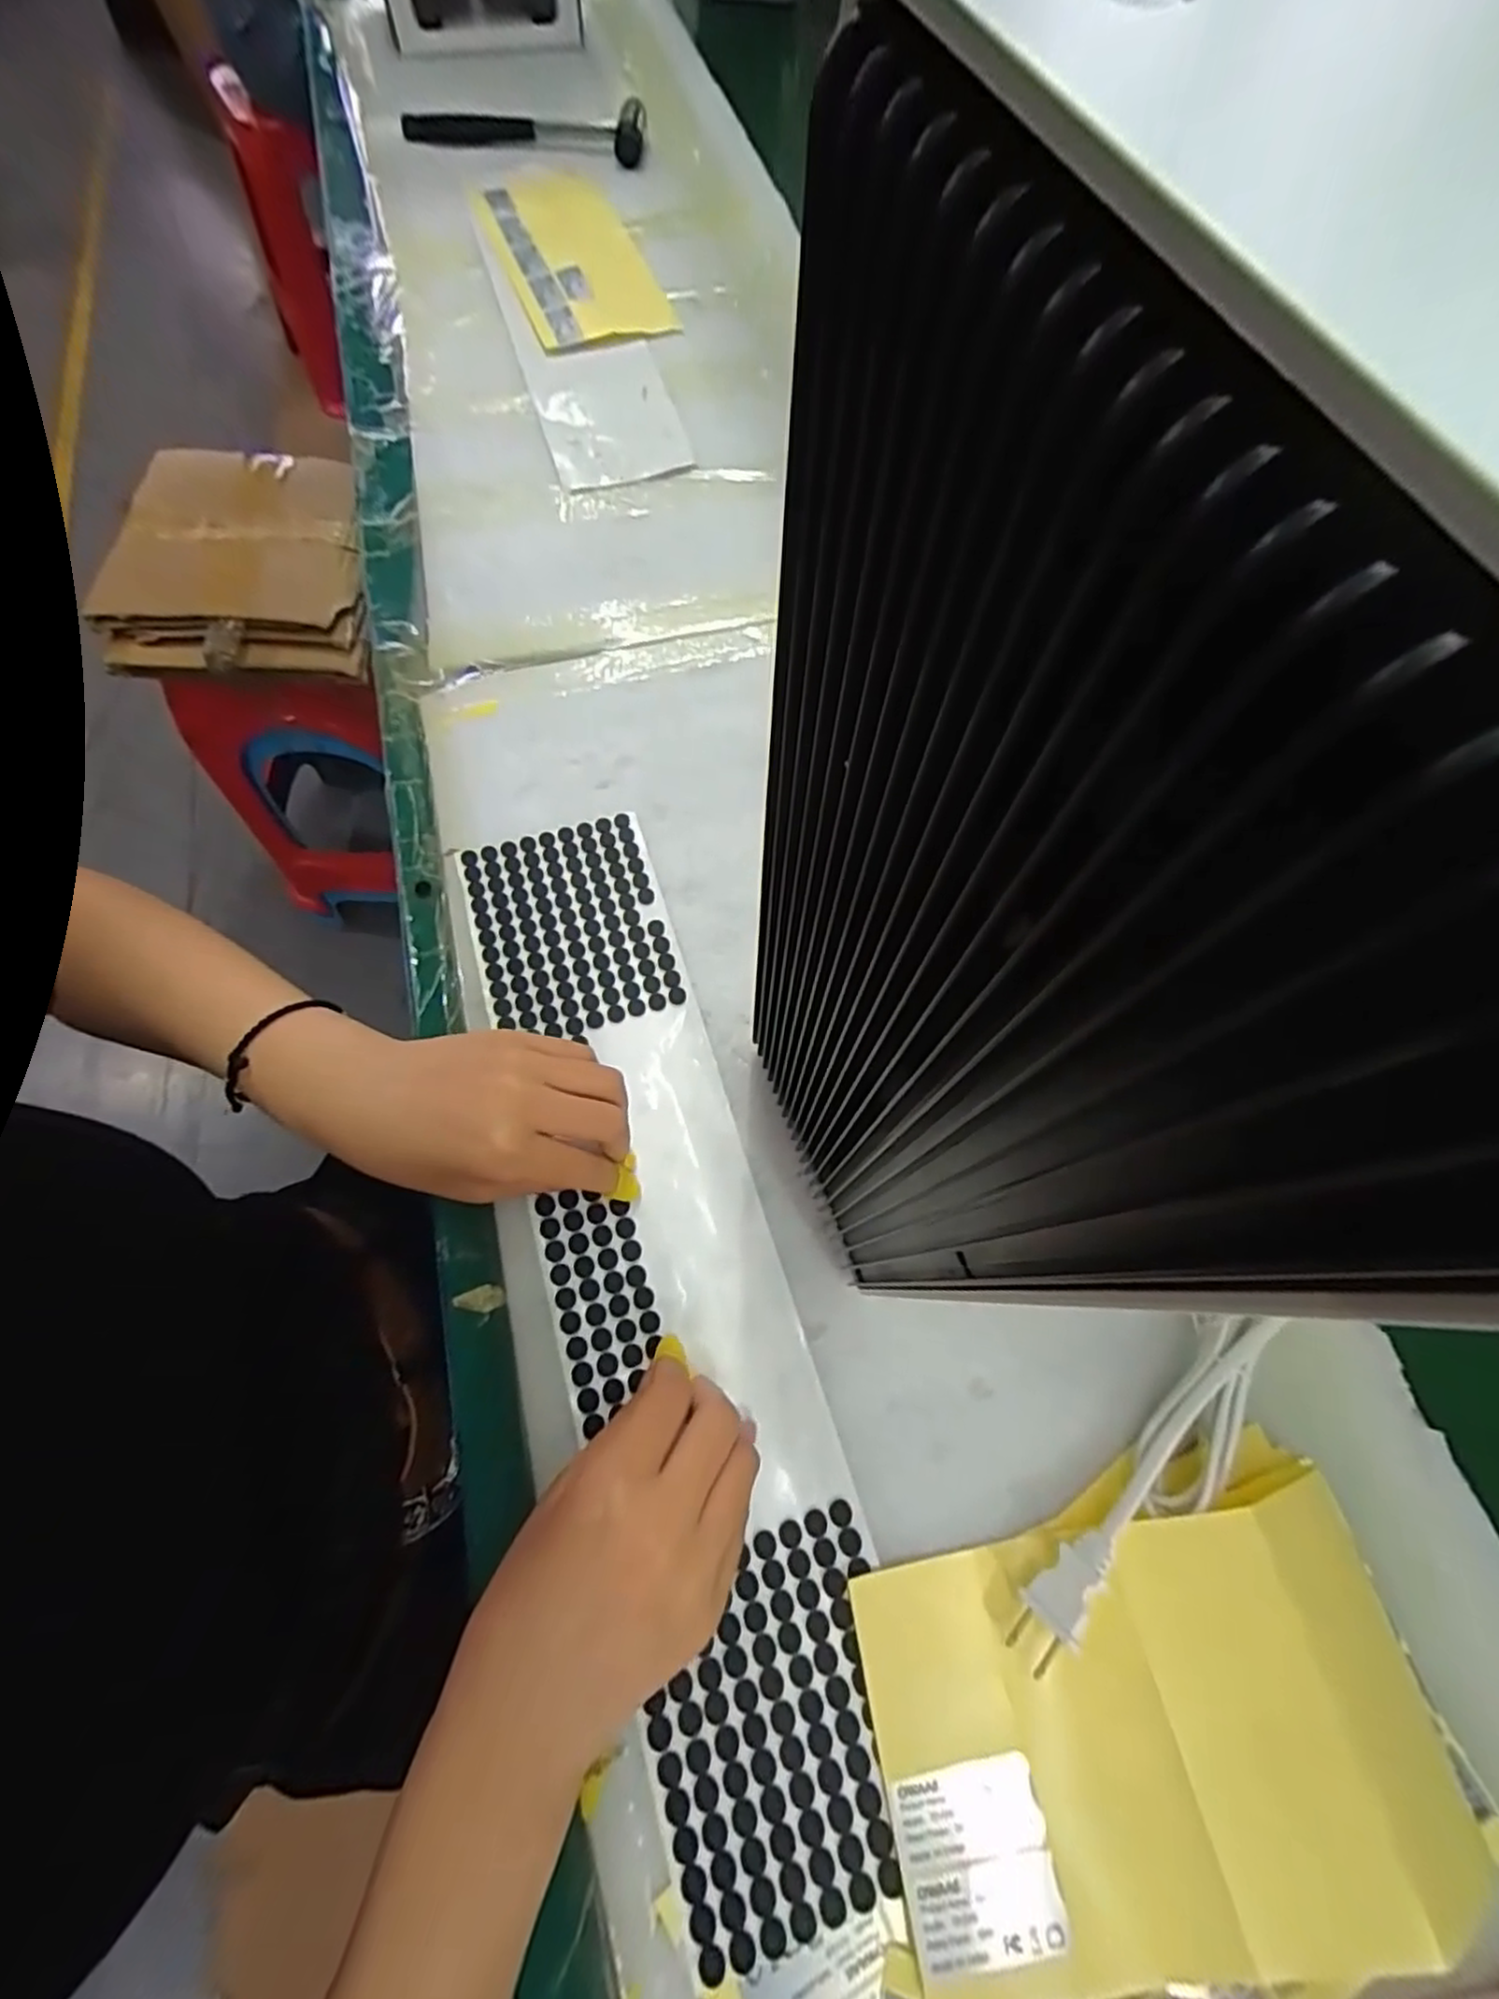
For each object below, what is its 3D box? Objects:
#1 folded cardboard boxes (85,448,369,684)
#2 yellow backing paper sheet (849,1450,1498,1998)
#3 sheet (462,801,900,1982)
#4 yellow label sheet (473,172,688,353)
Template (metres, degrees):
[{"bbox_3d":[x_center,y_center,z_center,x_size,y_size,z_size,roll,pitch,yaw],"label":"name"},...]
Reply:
[{"bbox_3d":[-0.560,-0.505,0.816,0.254,0.060,0.315,-1,69,-7],"label":"folded cardboard boxes"},{"bbox_3d":[0.146,0.271,0.267,0.192,0.041,0.124,-14,69,-5],"label":"yellow backing paper sheet"},{"bbox_3d":[-0.046,0.120,0.347,0.103,0.005,0.486,-17,69,-8],"label":"sheet"},{"bbox_3d":[-0.162,-0.688,0.665,0.130,0.009,0.277,-20,70,-8],"label":"yellow label sheet"}]

